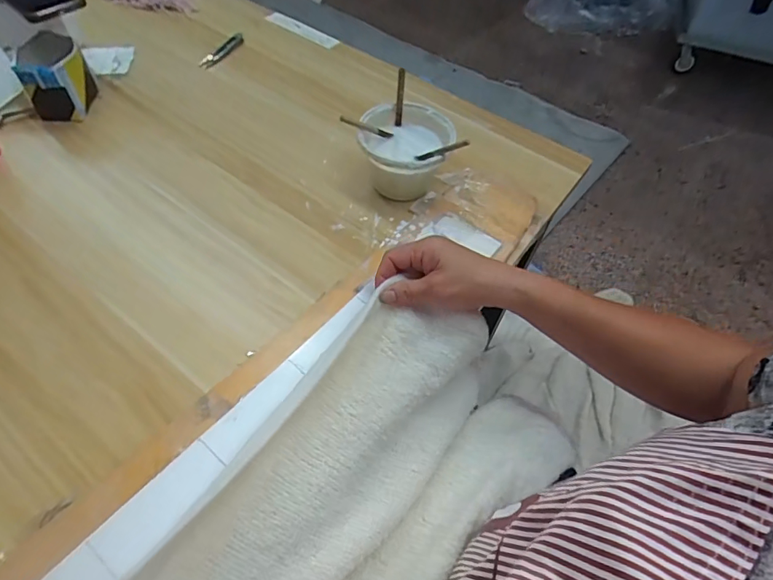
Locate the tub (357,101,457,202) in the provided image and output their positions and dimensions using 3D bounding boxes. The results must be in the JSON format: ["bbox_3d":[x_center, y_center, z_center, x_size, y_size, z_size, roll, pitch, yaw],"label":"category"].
[{"bbox_3d":[0.022,-0.164,0.569,0.105,0.082,0.103,2,55,-3],"label":"tub"}]

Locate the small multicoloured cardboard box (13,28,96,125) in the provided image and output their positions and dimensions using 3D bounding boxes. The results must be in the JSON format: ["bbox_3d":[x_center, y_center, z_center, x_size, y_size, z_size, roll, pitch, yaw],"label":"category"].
[{"bbox_3d":[-0.423,-0.269,0.607,0.062,0.073,0.077,1,56,-4],"label":"small multicoloured cardboard box"}]

